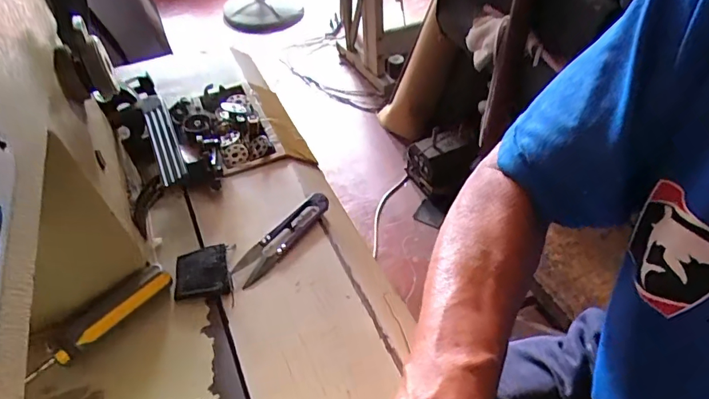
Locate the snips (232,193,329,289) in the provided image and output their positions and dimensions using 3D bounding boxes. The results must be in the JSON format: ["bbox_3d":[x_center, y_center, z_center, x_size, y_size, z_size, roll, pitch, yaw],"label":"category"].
[{"bbox_3d":[-0.056,0.028,0.366,0.024,0.009,0.097,28,53,27],"label":"snips"}]

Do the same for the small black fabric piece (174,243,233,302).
[{"bbox_3d":[-0.115,0.054,0.344,0.040,0.009,0.045,-12,46,-9],"label":"small black fabric piece"}]

